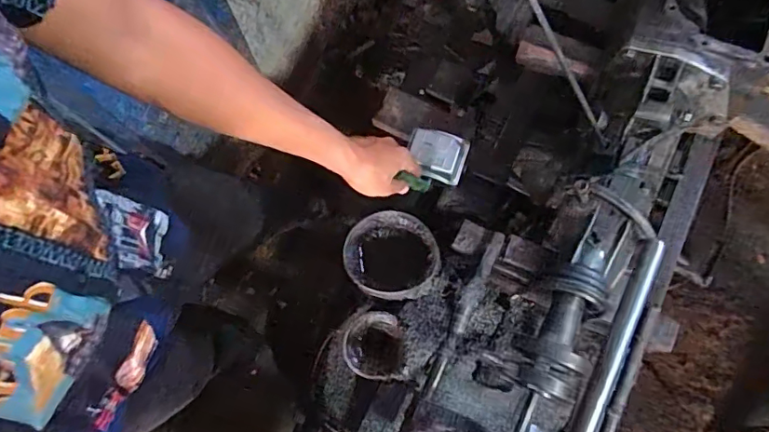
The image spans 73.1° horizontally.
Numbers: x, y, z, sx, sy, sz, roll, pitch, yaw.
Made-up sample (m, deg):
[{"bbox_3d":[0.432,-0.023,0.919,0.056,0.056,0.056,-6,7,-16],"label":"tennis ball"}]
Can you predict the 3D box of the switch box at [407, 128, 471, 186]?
[{"bbox_3d":[0.075,-0.088,0.747,0.085,0.036,0.068,17,75,5],"label":"switch box"}]

